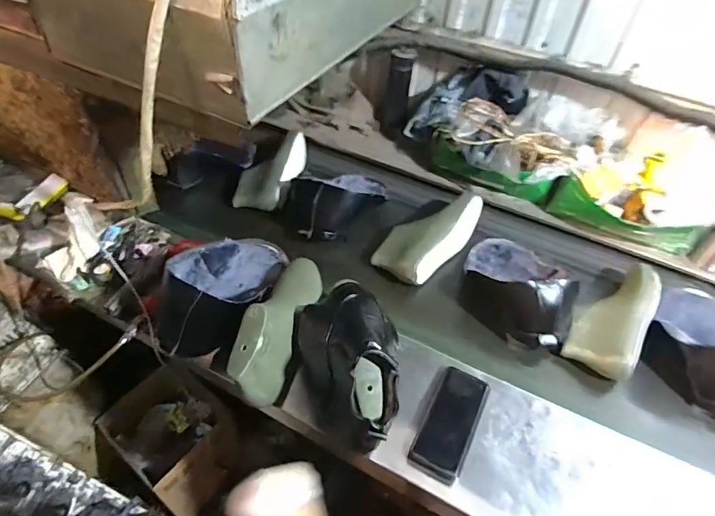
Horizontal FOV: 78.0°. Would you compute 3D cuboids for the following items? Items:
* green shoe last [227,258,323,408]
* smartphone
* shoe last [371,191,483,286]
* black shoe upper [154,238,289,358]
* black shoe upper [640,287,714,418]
[{"bbox_3d":[-0.123,0.090,0.717,0.084,0.102,0.278,11,49,6],"label":"green shoe last"},{"bbox_3d":[0.148,0.262,0.703,0.077,0.015,0.172,23,61,16],"label":"smartphone"},{"bbox_3d":[0.165,-0.058,0.985,0.292,0.090,0.128,-35,59,-29],"label":"shoe last"},{"bbox_3d":[-0.231,0.047,0.811,0.165,0.126,0.303,15,31,9],"label":"black shoe upper"},{"bbox_3d":[0.678,0.149,0.834,0.182,0.125,0.269,35,55,24],"label":"black shoe upper"}]

